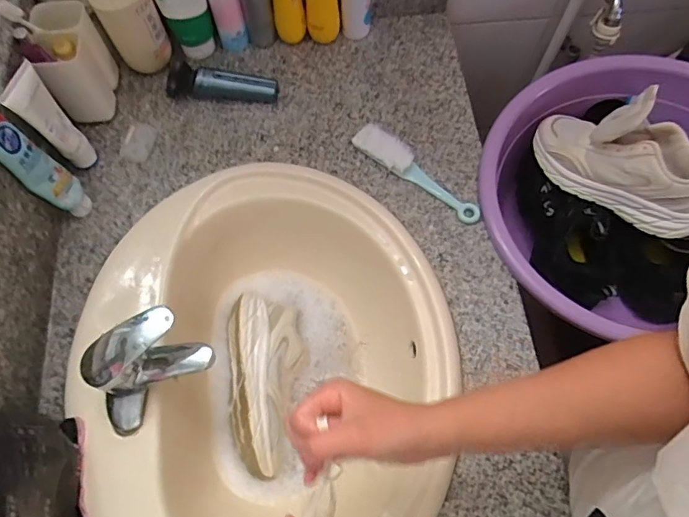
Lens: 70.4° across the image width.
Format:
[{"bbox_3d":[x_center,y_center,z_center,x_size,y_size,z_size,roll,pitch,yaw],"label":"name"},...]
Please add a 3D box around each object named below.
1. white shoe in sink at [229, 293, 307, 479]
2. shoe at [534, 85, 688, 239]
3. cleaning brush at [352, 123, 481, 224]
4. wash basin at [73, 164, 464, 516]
[{"bbox_3d":[-0.113,0.164,0.655,0.107,0.069,0.236,-1,67,-2],"label":"white shoe in sink"},{"bbox_3d":[0.377,-0.132,0.648,0.236,0.116,0.105,35,72,13],"label":"shoe"},{"bbox_3d":[0.101,-0.122,0.674,0.207,0.023,0.048,40,73,14],"label":"cleaning brush"},{"bbox_3d":[-0.080,0.128,0.623,0.475,0.161,0.519,-15,68,-8],"label":"wash basin"}]

